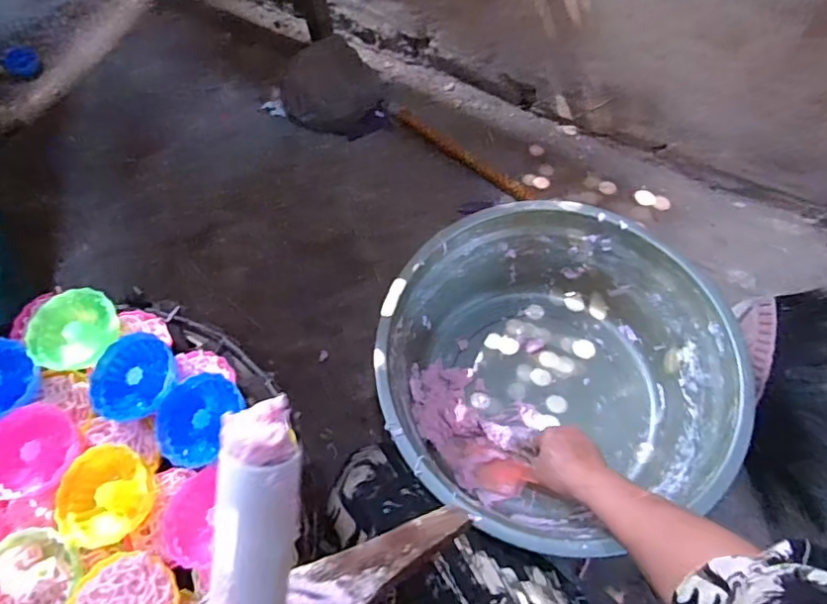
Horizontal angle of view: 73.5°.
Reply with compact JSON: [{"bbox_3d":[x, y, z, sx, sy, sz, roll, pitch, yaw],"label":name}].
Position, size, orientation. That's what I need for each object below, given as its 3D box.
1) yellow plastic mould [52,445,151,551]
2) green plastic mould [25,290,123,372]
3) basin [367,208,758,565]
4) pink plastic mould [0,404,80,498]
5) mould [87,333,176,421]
[{"bbox_3d":[-0.204,0.128,0.367,0.050,0.026,0.059,-29,68,-10],"label":"yellow plastic mould"},{"bbox_3d":[-0.249,0.020,0.405,0.057,0.018,0.061,25,70,13],"label":"green plastic mould"},{"bbox_3d":[0.170,0.093,0.712,0.402,0.180,0.392,-1,66,3],"label":"basin"},{"bbox_3d":[-0.260,0.101,0.376,0.059,0.022,0.054,-1,66,3],"label":"pink plastic mould"},{"bbox_3d":[-0.196,0.052,0.391,0.062,0.020,0.057,-1,66,3],"label":"mould"}]

